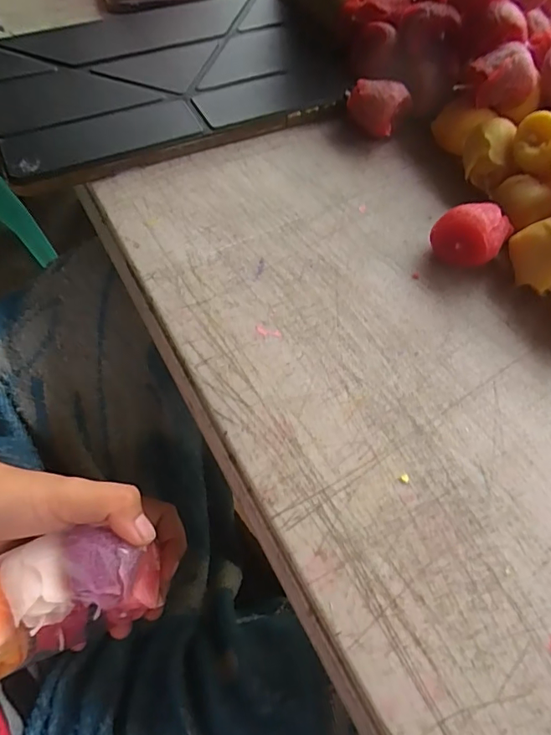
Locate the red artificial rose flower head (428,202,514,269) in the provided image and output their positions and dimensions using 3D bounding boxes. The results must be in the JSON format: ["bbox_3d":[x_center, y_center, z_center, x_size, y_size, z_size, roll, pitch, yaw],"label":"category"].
[{"bbox_3d":[0.118,-0.080,0.288,0.042,0.034,0.030,23,62,10],"label":"red artificial rose flower head"}]

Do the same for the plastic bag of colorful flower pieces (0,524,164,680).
[{"bbox_3d":[-0.122,0.125,0.256,0.106,0.057,0.048,-18,63,-12],"label":"plastic bag of colorful flower pieces"}]

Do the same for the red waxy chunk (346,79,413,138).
[{"bbox_3d":[0.073,-0.186,0.343,0.044,0.033,0.025,13,61,5],"label":"red waxy chunk"}]

